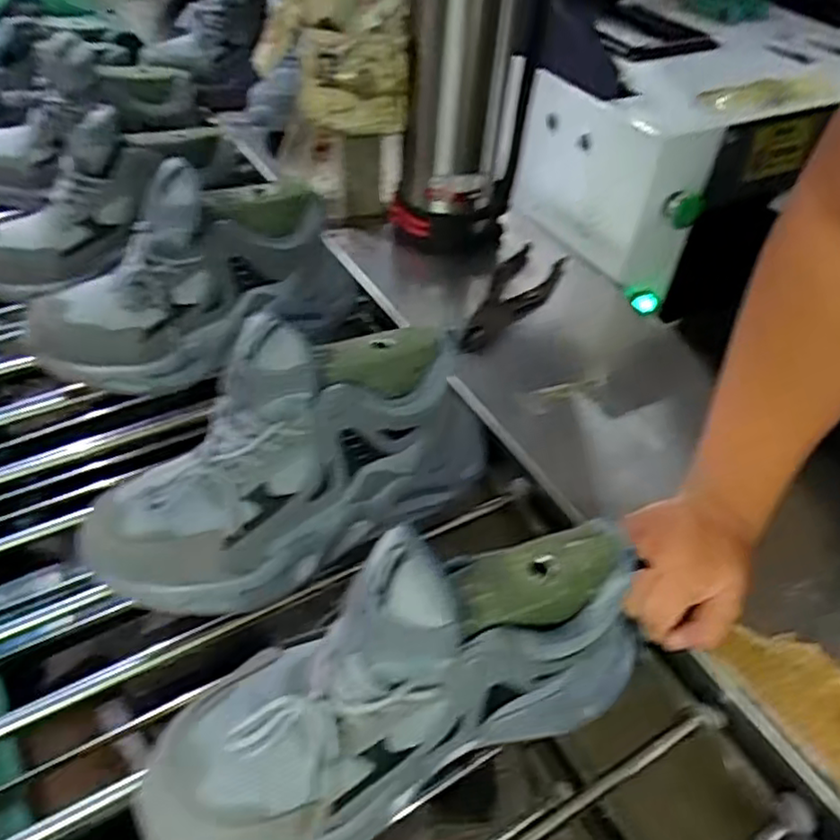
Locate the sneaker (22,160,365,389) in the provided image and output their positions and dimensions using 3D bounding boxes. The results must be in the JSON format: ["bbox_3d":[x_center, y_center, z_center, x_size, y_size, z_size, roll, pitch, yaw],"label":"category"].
[{"bbox_3d":[-0.196,-0.135,0.625,0.309,0.167,0.088,-25,53,-26],"label":"sneaker"}]

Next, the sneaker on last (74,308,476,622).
[{"bbox_3d":[-0.079,0.017,0.473,0.303,0.134,0.098,-25,53,-26],"label":"sneaker on last"}]

